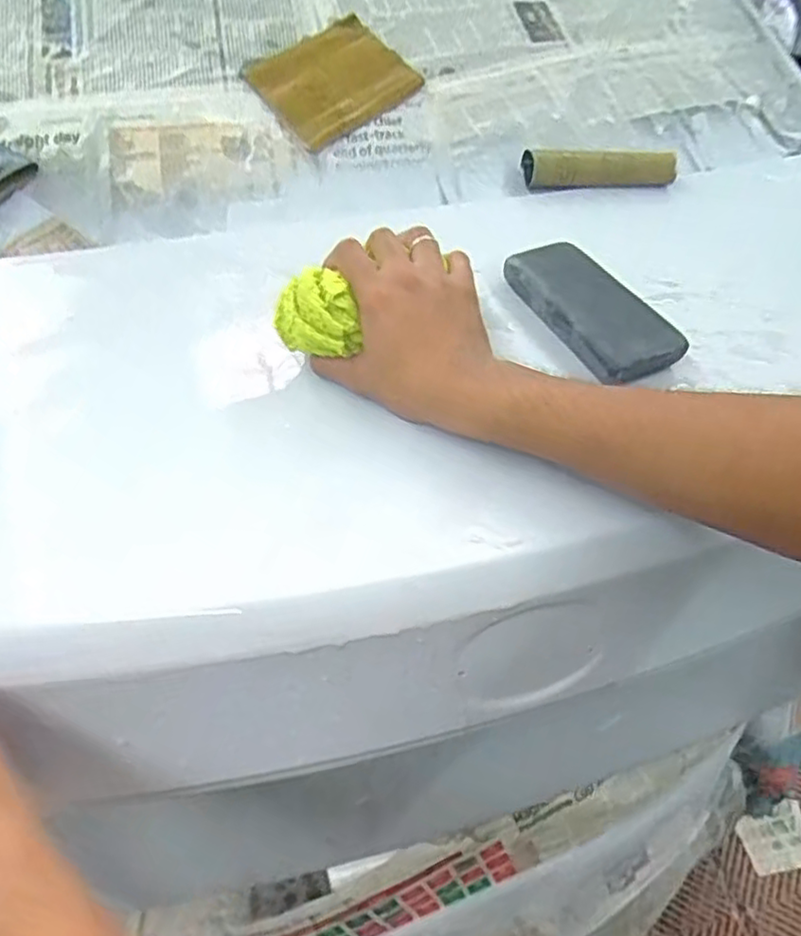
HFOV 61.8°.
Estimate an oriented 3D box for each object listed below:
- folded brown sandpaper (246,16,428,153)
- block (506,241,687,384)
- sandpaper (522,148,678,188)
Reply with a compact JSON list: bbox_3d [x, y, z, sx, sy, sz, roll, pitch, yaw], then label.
[{"bbox_3d":[-0.063,-0.368,0.636,0.135,0.011,0.103,-36,84,-13],"label":"folded brown sandpaper"},{"bbox_3d":[0.142,-0.120,0.497,0.063,0.027,0.143,-19,49,-18],"label":"block"},{"bbox_3d":[0.193,-0.284,0.633,0.151,0.038,0.025,-2,46,-3],"label":"sandpaper"}]

